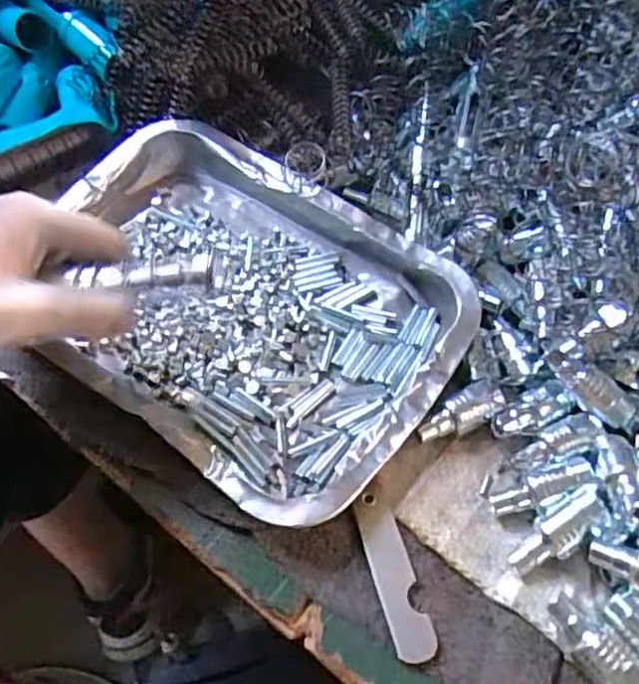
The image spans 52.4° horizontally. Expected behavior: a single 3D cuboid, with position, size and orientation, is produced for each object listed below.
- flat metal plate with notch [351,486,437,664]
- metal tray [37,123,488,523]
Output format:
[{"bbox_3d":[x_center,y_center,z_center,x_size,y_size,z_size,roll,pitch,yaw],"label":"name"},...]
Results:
[{"bbox_3d":[0.034,0.110,0.313,0.021,0.006,0.081,-14,58,-9],"label":"flat metal plate with notch"},{"bbox_3d":[-0.051,-0.025,0.380,0.250,0.035,0.176,30,62,18],"label":"metal tray"}]

